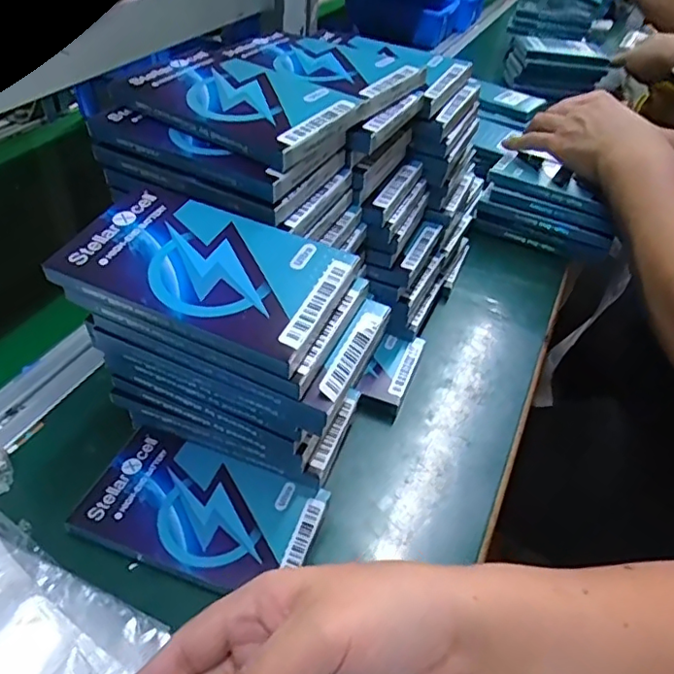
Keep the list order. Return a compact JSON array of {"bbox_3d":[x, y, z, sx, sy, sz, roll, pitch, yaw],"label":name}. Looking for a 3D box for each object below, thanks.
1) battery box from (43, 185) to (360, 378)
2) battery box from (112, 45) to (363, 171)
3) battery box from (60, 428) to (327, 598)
[{"bbox_3d":[-0.065,-0.033,0.286,0.130,0.018,0.082,21,45,16],"label":"battery box"},{"bbox_3d":[-0.060,-0.143,0.346,0.132,0.016,0.082,27,47,21],"label":"battery box"},{"bbox_3d":[-0.080,0.104,0.345,0.133,0.012,0.074,15,44,10],"label":"battery box"}]

